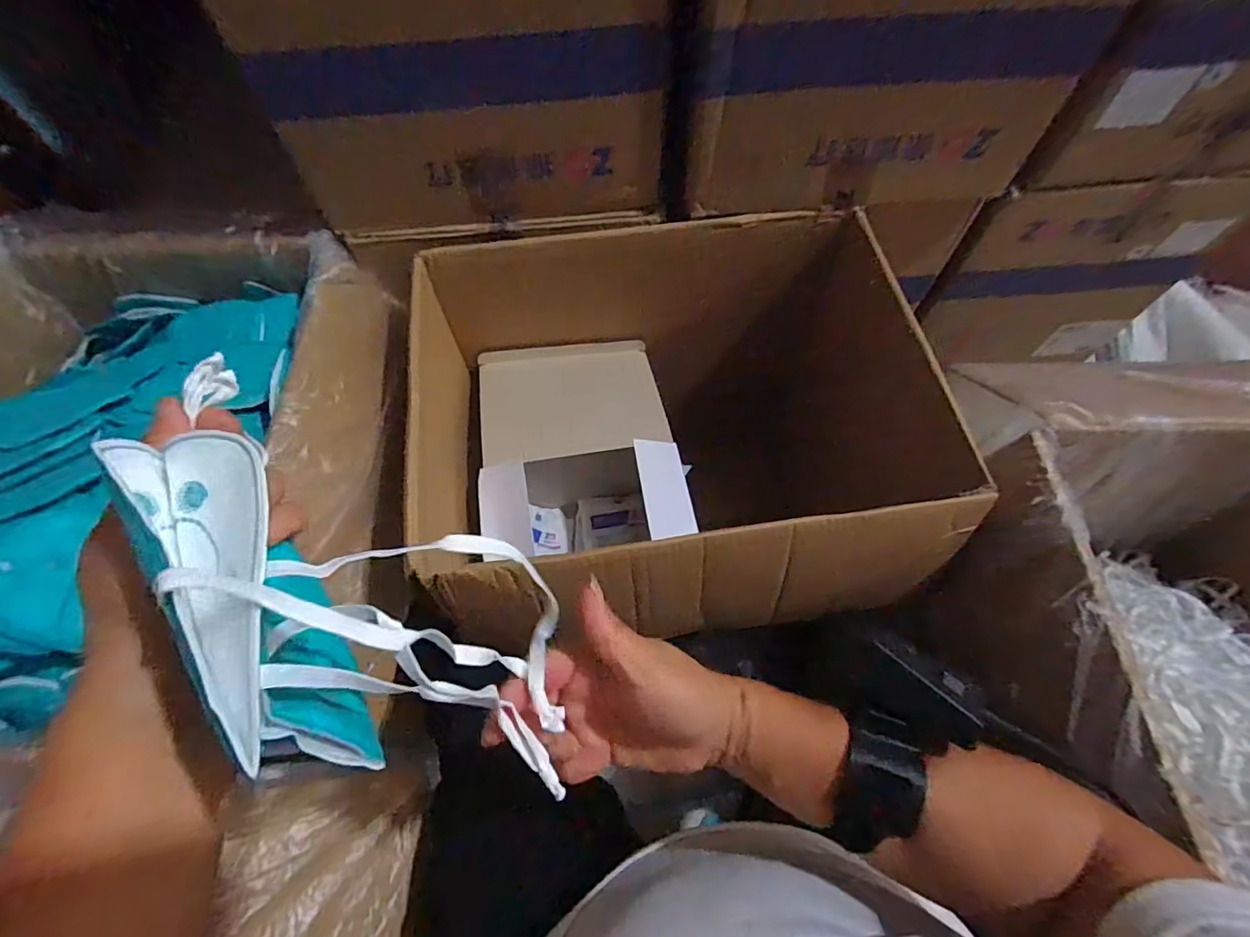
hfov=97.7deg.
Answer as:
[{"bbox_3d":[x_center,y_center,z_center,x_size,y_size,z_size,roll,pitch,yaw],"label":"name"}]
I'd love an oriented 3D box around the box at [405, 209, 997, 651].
[{"bbox_3d":[0.050,-0.058,0.750,0.565,0.342,0.485,-6,64,-3],"label":"box"}]

